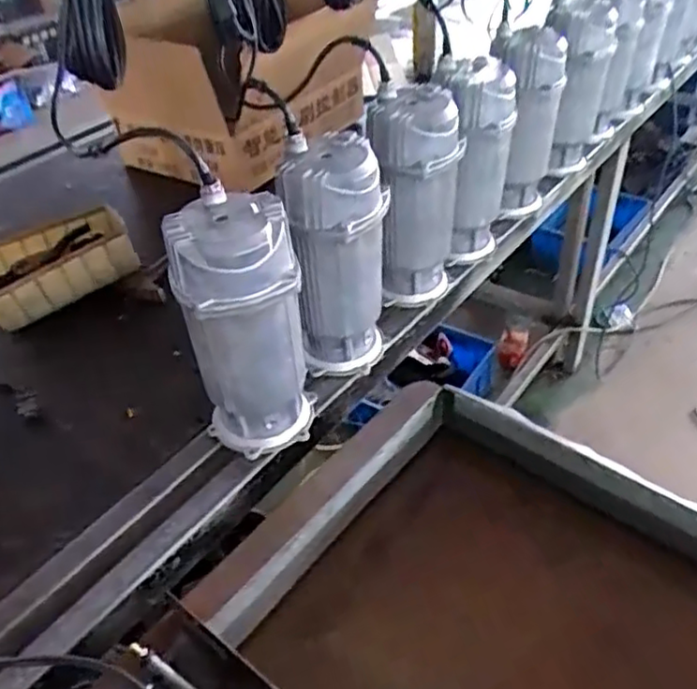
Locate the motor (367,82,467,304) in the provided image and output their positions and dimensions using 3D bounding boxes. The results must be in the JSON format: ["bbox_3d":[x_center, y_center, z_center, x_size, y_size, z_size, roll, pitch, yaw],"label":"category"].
[{"bbox_3d":[0.094,-0.201,0.947,0.121,0.287,0.121,2,41,7],"label":"motor"}]

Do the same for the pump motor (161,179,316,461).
[{"bbox_3d":[-0.114,-0.011,0.749,0.126,0.292,0.101,-11,41,-8],"label":"pump motor"}]

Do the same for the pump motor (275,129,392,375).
[{"bbox_3d":[-0.013,-0.101,0.845,0.120,0.290,0.116,-8,40,-4],"label":"pump motor"}]

